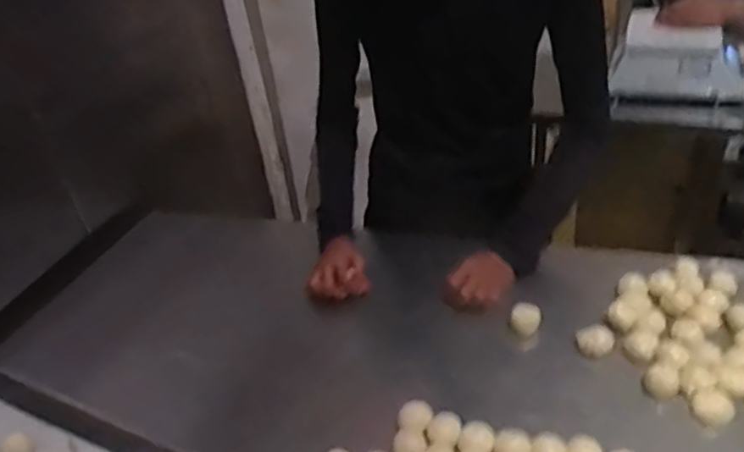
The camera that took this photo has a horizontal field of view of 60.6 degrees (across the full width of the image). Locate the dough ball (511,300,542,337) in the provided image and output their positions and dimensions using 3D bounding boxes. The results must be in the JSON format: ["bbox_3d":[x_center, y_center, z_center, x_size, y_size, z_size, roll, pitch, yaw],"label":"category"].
[{"bbox_3d":[0.234,0.138,0.966,0.042,0.035,0.050,4,36,17],"label":"dough ball"}]

